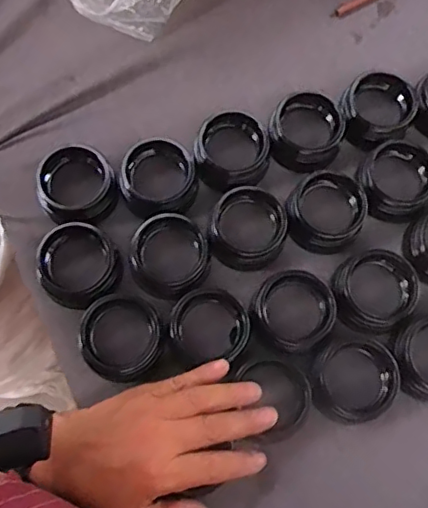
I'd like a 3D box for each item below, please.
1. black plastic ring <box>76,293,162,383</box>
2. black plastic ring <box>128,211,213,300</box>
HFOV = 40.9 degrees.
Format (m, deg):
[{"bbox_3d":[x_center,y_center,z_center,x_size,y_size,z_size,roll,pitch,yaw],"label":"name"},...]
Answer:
[{"bbox_3d":[-0.073,0.064,0.451,0.062,0.030,0.066,0,74,-2],"label":"black plastic ring"},{"bbox_3d":[-0.036,0.001,0.468,0.064,0.021,0.062,0,74,-2],"label":"black plastic ring"}]

